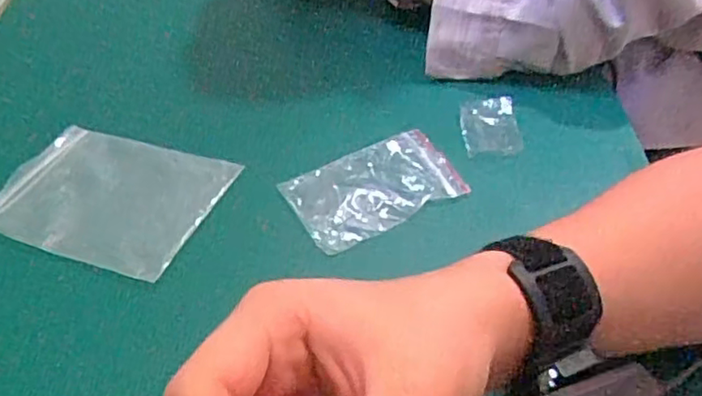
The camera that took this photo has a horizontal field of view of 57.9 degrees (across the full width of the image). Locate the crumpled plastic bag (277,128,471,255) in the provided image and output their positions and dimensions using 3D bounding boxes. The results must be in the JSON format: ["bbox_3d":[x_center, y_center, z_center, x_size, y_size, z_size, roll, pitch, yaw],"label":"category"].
[{"bbox_3d":[0.016,-0.008,0.451,0.113,0.008,0.075,-23,48,-15],"label":"crumpled plastic bag"}]

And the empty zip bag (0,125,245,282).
[{"bbox_3d":[-0.179,-0.003,0.466,0.166,0.005,0.117,12,49,18],"label":"empty zip bag"}]

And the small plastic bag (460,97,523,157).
[{"bbox_3d":[0.107,-0.055,0.486,0.040,0.005,0.069,-2,46,5],"label":"small plastic bag"}]

